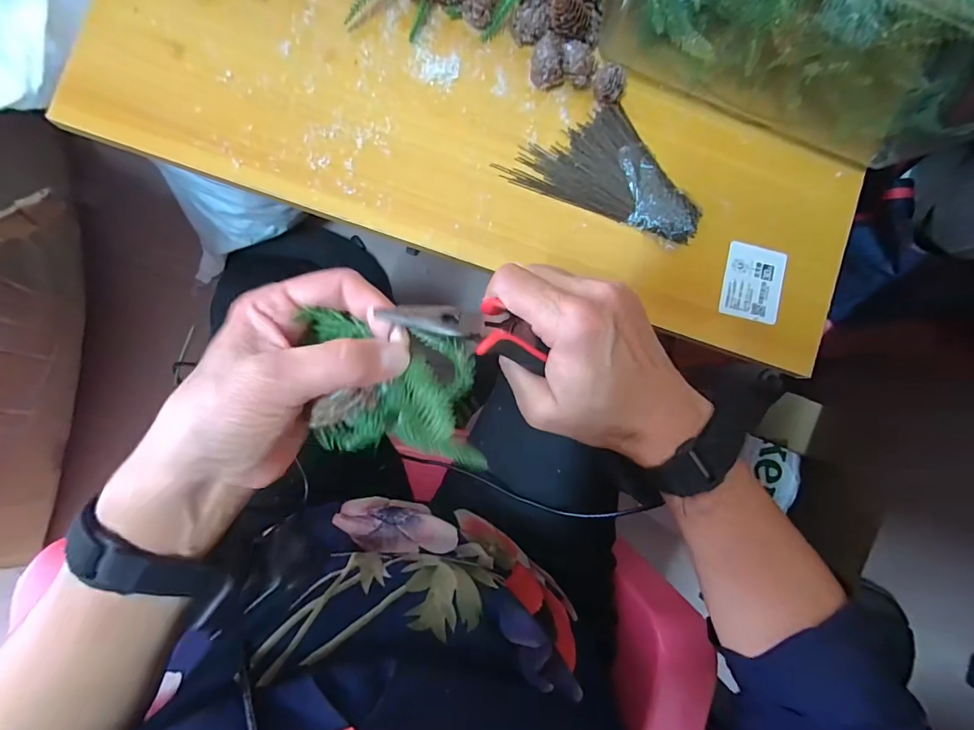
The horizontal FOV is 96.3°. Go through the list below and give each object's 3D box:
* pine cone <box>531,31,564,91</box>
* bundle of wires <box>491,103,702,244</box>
[{"bbox_3d":[0.046,-0.227,0.328,0.025,0.020,0.033,3,89,-5],"label":"pine cone"},{"bbox_3d":[0.096,-0.156,0.332,0.149,0.017,0.081,19,87,-5],"label":"bundle of wires"}]

